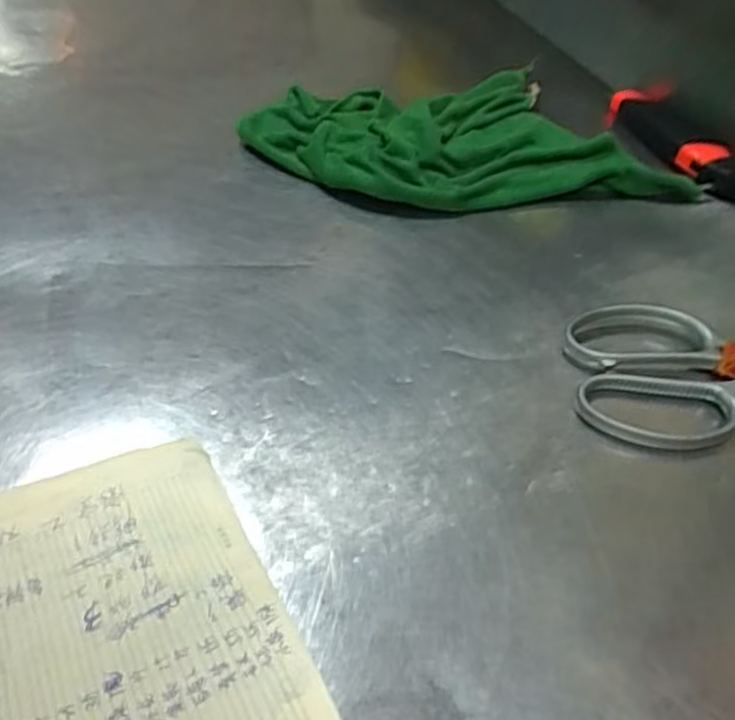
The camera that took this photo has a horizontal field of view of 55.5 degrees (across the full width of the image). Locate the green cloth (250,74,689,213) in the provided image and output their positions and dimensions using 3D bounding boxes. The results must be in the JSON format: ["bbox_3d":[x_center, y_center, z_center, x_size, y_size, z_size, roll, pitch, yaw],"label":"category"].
[{"bbox_3d":[0.071,-0.181,0.562,0.319,0.029,0.170,-4,47,-10],"label":"green cloth"}]

